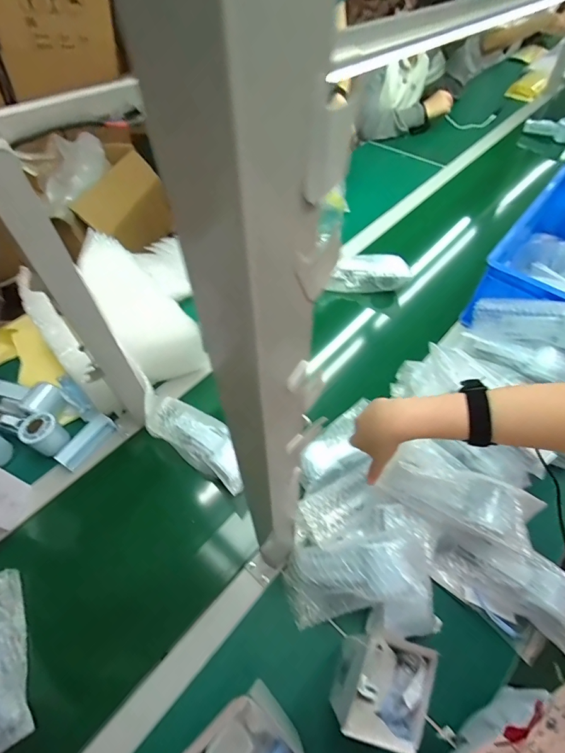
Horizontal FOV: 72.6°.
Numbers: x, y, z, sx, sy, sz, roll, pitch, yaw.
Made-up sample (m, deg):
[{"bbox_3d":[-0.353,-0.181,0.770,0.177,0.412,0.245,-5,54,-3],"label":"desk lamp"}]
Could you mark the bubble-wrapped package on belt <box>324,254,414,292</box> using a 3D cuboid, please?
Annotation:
[{"bbox_3d":[0.201,-0.244,0.905,0.183,0.064,0.074,-1,54,13],"label":"bubble-wrapped package on belt"}]

